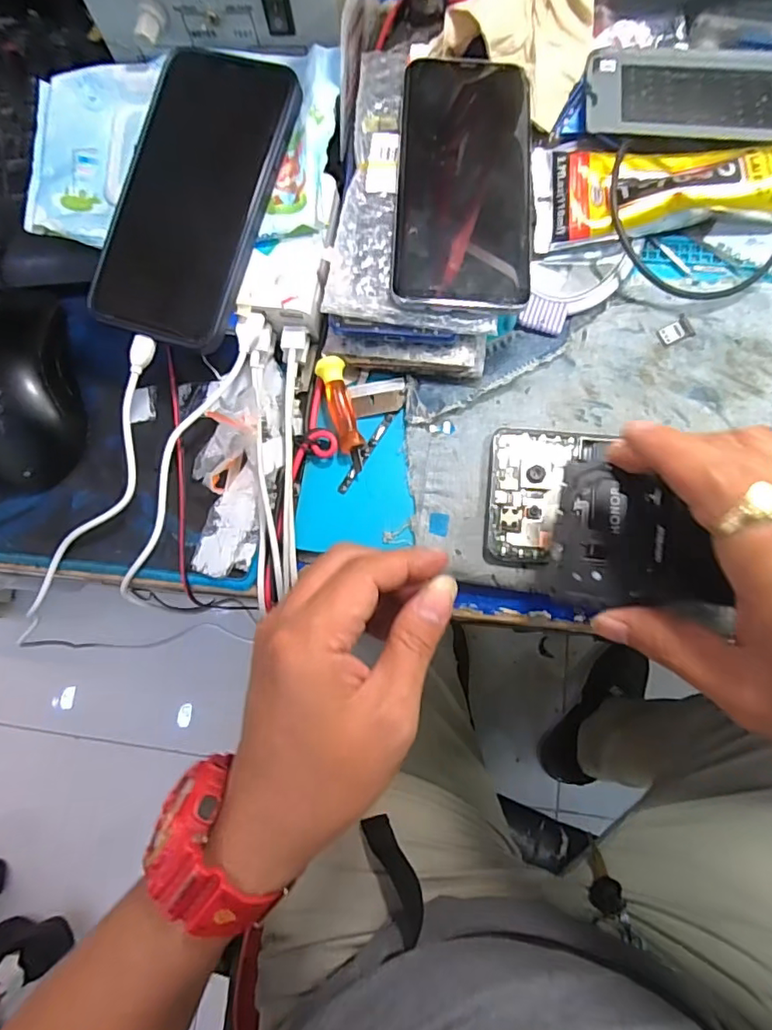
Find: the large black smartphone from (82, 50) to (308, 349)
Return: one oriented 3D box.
[{"bbox_3d":[-0.107,-0.176,0.300,0.082,0.015,0.158,18,92,4],"label":"large black smartphone"}]

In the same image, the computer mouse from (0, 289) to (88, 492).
[{"bbox_3d":[-0.219,-0.076,0.319,0.062,0.033,0.117,-10,79,3],"label":"computer mouse"}]

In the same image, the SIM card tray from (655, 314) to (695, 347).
[{"bbox_3d":[0.166,-0.105,0.307,0.020,0.004,0.014,-29,78,-2],"label":"SIM card tray"}]

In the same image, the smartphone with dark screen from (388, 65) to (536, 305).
[{"bbox_3d":[0.043,-0.186,0.297,0.073,0.005,0.159,3,76,2],"label":"smartphone with dark screen"}]

